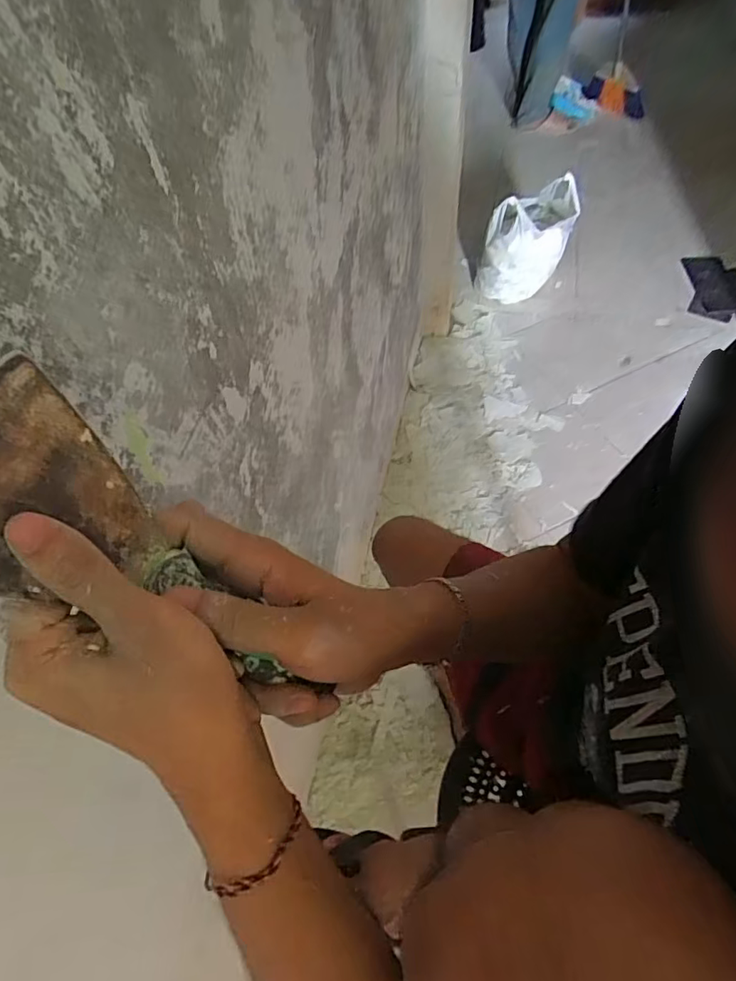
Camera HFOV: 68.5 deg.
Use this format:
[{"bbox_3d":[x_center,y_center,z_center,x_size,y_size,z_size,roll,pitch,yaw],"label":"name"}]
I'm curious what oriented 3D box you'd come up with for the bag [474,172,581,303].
[{"bbox_3d":[0.453,-0.709,1.559,0.230,0.269,0.195,17,59,15],"label":"bag"}]

